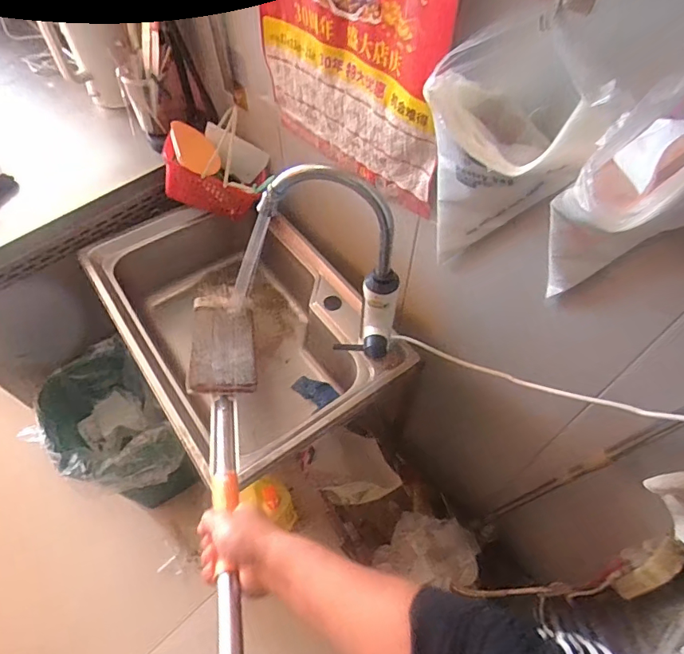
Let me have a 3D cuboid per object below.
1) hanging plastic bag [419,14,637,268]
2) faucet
[{"bbox_3d":[0.189,-0.175,0.586,0.124,0.329,0.185,-33,62,-21],"label":"hanging plastic bag"},{"bbox_3d":[-0.040,-0.088,0.779,0.281,0.387,0.086,19,57,12],"label":"faucet"}]

